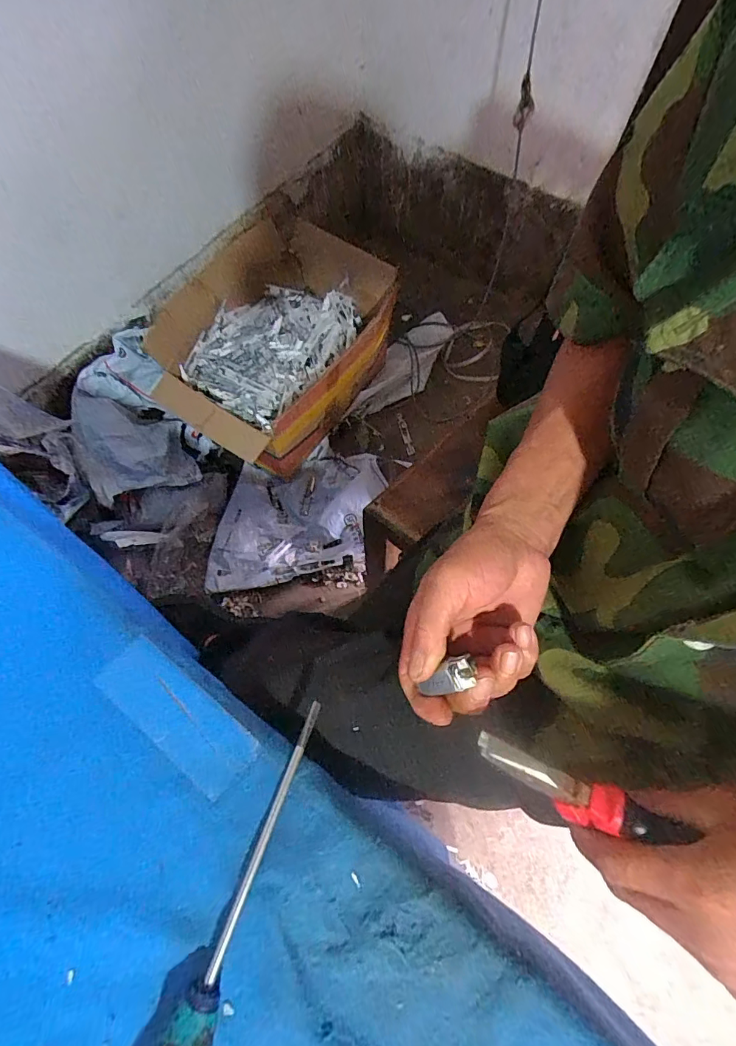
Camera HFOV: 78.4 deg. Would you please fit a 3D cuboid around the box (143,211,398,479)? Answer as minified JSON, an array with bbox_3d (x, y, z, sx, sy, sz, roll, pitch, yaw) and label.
[{"bbox_3d":[-0.194,-0.395,1.013,0.378,0.238,0.556,34,72,13],"label":"box"}]

